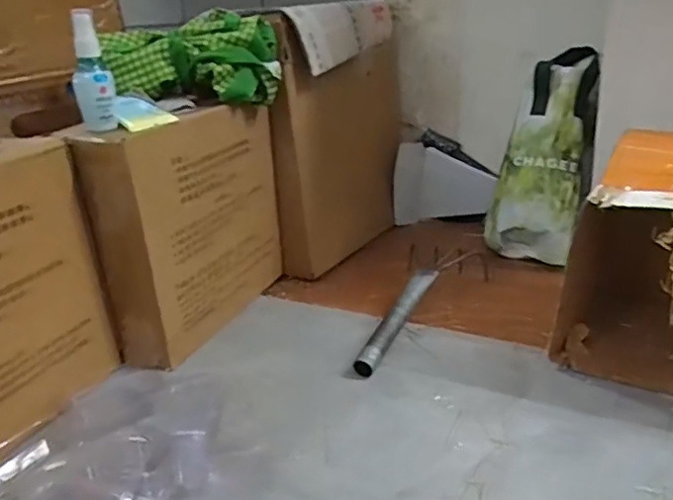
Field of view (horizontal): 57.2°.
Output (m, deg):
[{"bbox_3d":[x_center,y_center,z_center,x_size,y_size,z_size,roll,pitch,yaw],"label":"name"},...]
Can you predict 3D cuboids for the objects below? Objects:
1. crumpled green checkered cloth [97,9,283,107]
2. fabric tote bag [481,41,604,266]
[{"bbox_3d":[-0.181,-0.235,0.772,0.212,0.094,0.098,-11,23,-14],"label":"crumpled green checkered cloth"},{"bbox_3d":[0.321,-0.146,0.924,0.131,0.329,0.080,17,6,39],"label":"fabric tote bag"}]

